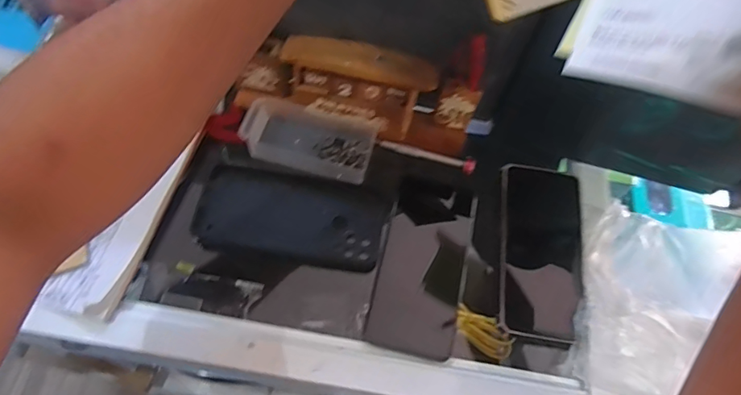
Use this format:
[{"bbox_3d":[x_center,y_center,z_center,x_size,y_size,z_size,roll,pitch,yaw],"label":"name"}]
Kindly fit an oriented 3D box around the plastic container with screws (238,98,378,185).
[{"bbox_3d":[-0.058,-0.057,0.467,0.119,0.031,0.057,14,63,4],"label":"plastic container with screws"}]

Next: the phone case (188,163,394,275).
[{"bbox_3d":[-0.070,0.022,0.442,0.164,0.011,0.077,12,79,-3],"label":"phone case"}]

